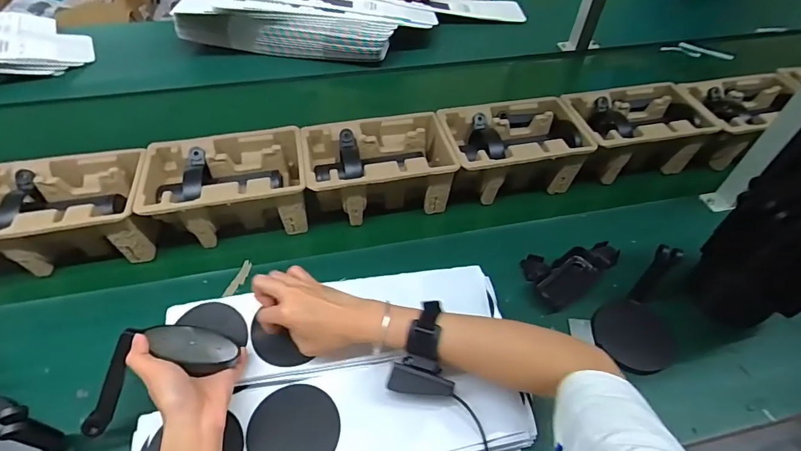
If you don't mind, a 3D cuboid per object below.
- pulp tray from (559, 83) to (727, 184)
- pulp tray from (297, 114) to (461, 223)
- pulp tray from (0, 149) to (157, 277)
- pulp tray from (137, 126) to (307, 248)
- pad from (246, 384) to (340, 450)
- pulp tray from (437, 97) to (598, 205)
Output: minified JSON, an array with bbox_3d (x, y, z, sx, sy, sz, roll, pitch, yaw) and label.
[{"bbox_3d":[0.395,-0.159,0.762,0.224,0.109,0.150,-7,52,-11],"label":"pulp tray"},{"bbox_3d":[-0.039,-0.086,0.693,0.221,0.115,0.144,-8,52,-12],"label":"pulp tray"},{"bbox_3d":[-0.478,-0.018,0.612,0.232,0.092,0.144,-10,52,-13],"label":"pulp tray"},{"bbox_3d":[-0.257,-0.053,0.661,0.225,0.116,0.145,-7,52,-11],"label":"pulp tray"},{"bbox_3d":[-0.111,0.215,0.452,0.091,0.006,0.088,2,63,-3],"label":"pad"},{"bbox_3d":[0.179,-0.121,0.729,0.221,0.114,0.145,-8,52,-12],"label":"pulp tray"}]

